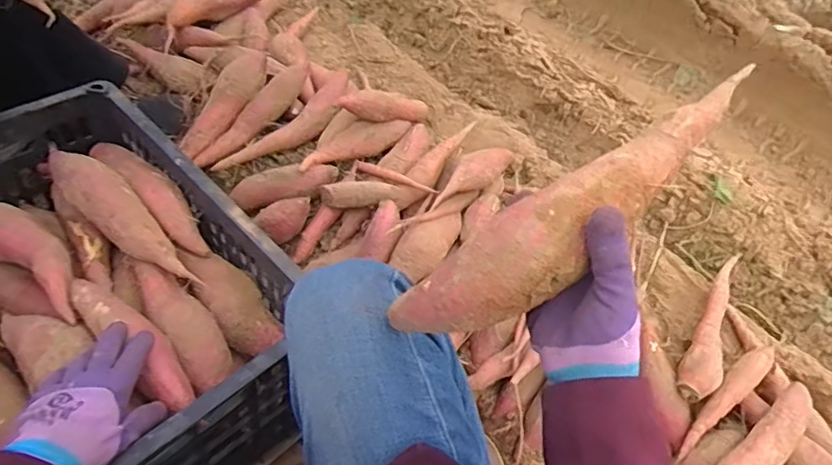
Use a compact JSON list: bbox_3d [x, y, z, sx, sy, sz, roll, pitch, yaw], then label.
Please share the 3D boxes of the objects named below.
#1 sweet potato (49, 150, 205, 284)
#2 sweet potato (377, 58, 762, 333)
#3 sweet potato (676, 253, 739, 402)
[{"bbox_3d":[-0.359,-0.030,0.648,0.262,0.051,0.058,37,65,17],"label":"sweet potato"},{"bbox_3d":[0.116,-0.018,0.363,0.276,0.052,0.060,-36,67,-1],"label":"sweet potato"},{"bbox_3d":[0.430,0.127,0.774,0.051,0.041,0.255,29,62,13],"label":"sweet potato"}]

